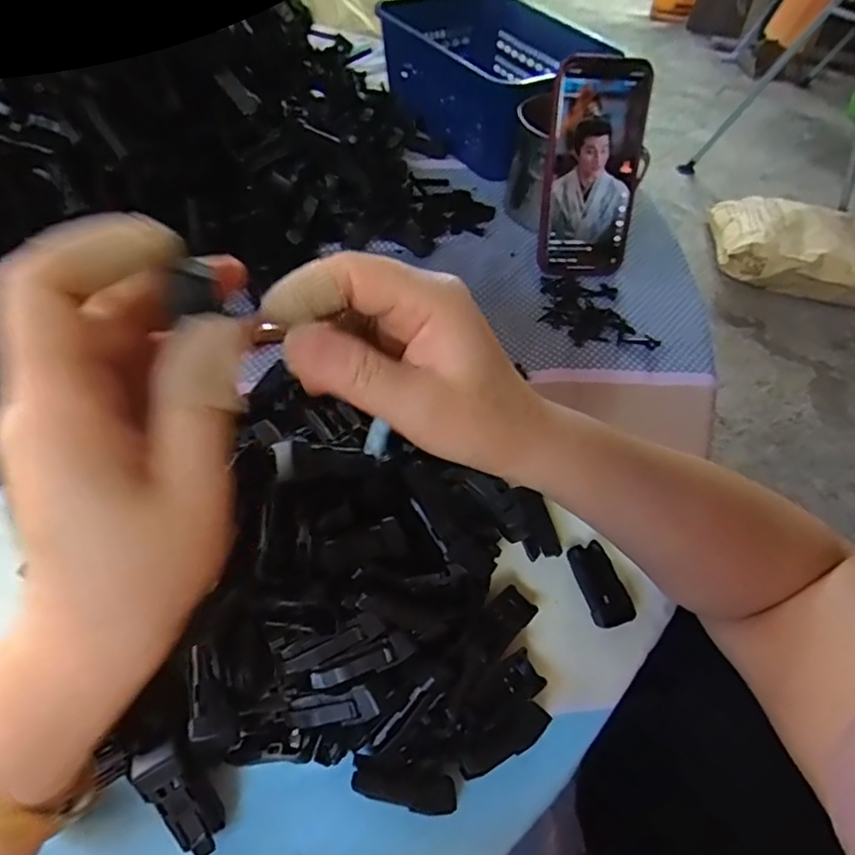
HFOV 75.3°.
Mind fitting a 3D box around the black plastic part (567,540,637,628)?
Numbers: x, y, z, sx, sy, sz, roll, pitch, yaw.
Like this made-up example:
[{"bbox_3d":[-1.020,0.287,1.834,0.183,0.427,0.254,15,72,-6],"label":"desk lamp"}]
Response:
[{"bbox_3d":[0.096,0.088,0.310,0.021,0.015,0.046,-13,56,-14],"label":"black plastic part"}]

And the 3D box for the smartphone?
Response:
[{"bbox_3d":[0.135,-0.207,0.451,0.074,0.160,0.012,0,25,-5],"label":"smartphone"}]

